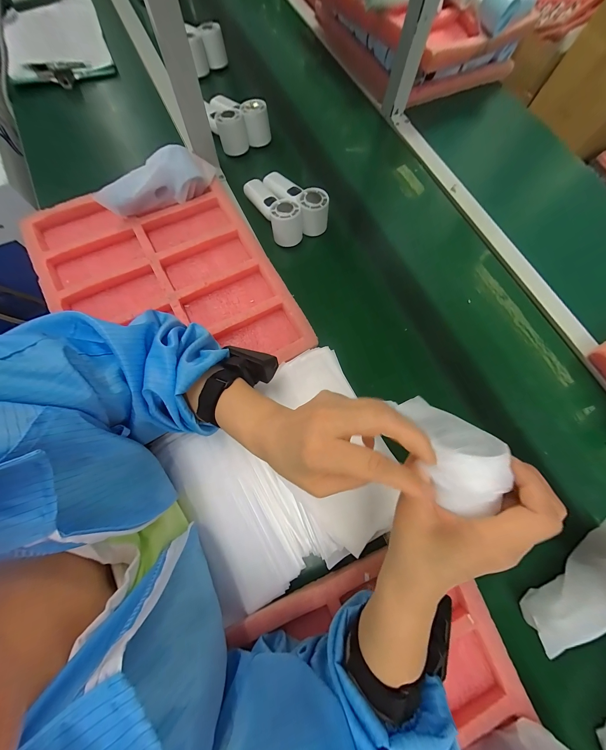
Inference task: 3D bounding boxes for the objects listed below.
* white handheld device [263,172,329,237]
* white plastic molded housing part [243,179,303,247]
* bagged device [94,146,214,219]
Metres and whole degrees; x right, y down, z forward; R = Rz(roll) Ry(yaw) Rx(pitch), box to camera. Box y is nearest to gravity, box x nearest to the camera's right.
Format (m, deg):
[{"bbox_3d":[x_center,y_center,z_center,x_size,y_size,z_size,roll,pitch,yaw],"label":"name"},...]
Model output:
[{"bbox_3d":[-0.016,-0.336,0.491,0.064,0.055,0.157,-31,72,-13],"label":"white handheld device"},{"bbox_3d":[-0.055,-0.312,0.482,0.052,0.053,0.160,-28,72,-12],"label":"white plastic molded housing part"},{"bbox_3d":[-0.236,-0.318,0.437,0.199,0.069,0.046,-36,74,-15],"label":"bagged device"}]

